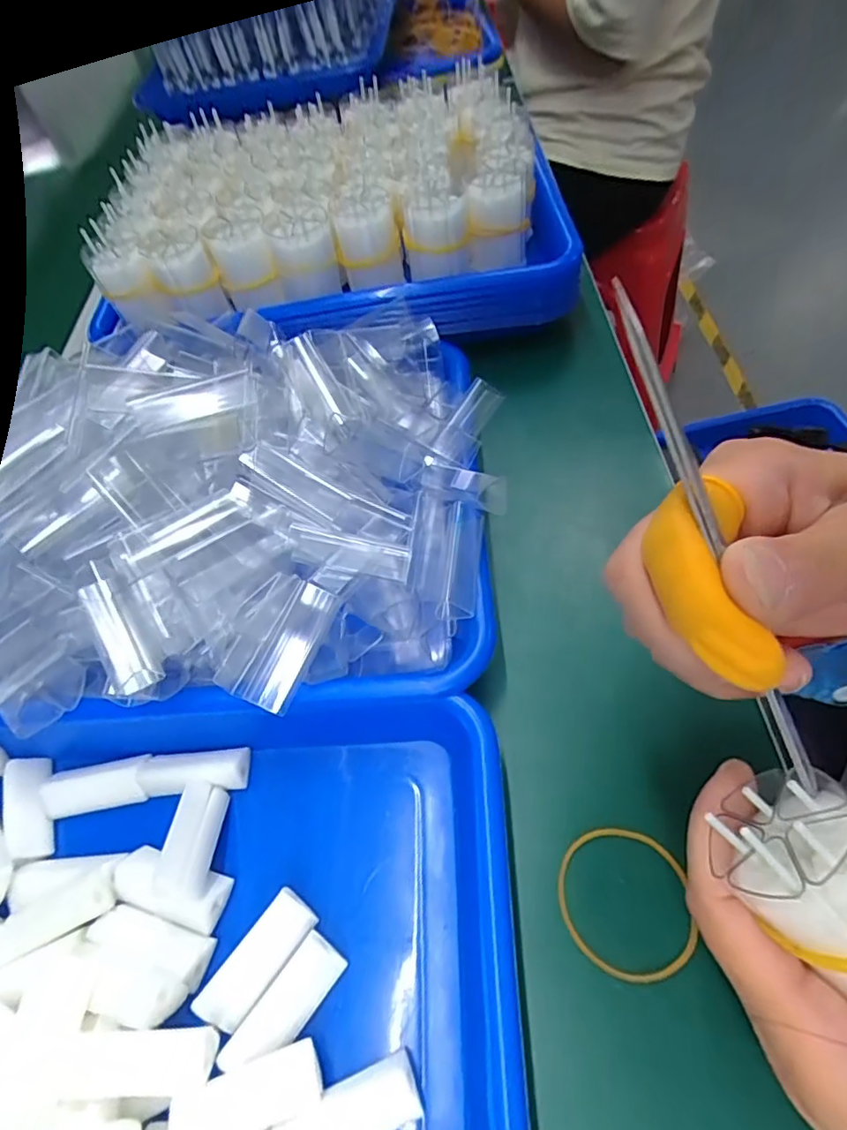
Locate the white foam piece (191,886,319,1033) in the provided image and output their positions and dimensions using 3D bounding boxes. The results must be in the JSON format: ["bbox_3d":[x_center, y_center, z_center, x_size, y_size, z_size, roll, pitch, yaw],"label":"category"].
[{"bbox_3d":[-0.061,0.146,0.211,0.018,0.011,0.045,28,66,25],"label":"white foam piece"}]

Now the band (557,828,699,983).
[{"bbox_3d":[0.076,0.128,0.216,0.048,0.004,0.050,-7,57,10],"label":"band"}]

